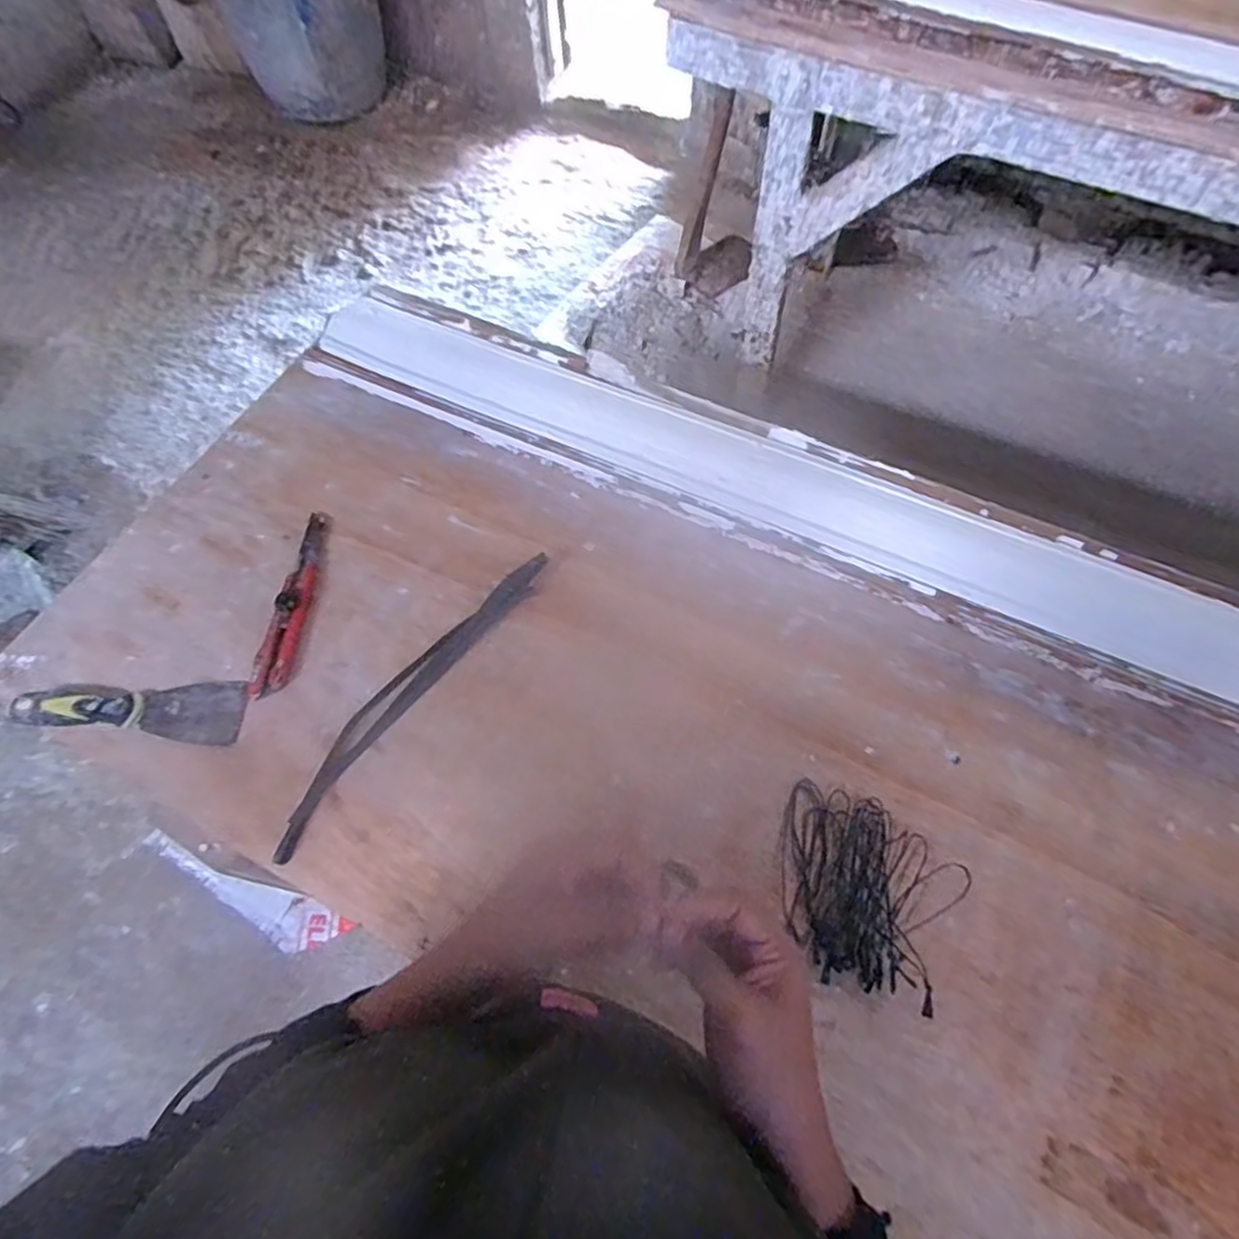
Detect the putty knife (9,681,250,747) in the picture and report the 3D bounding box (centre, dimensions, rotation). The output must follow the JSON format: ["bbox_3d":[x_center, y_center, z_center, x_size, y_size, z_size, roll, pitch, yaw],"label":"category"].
[{"bbox_3d":[-0.421,0.075,0.603,0.185,0.029,0.055,3,64,2],"label":"putty knife"}]

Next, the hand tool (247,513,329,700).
[{"bbox_3d":[-0.306,-0.019,0.651,0.029,0.016,0.191,3,64,2],"label":"hand tool"}]

